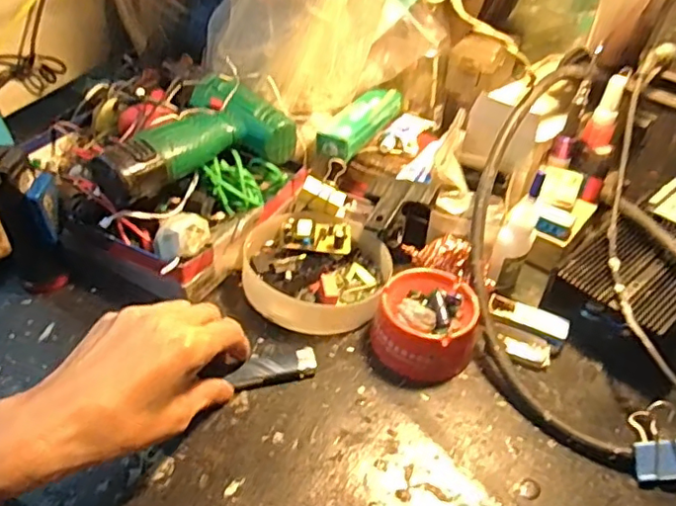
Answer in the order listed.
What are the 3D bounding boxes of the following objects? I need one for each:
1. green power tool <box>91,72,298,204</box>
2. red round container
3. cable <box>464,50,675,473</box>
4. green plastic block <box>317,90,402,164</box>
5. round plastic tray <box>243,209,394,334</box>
[{"bbox_3d":[-0.143,-0.101,0.534,0.182,0.061,0.117,-23,49,-27],"label":"green power tool"},{"bbox_3d":[0.072,0.060,0.477,0.080,0.043,0.085,2,42,-2],"label":"red round container"},{"bbox_3d":[0.220,-0.027,0.502,0.206,0.156,0.367,7,42,4],"label":"cable"},{"bbox_3d":[0.026,-0.142,0.616,0.037,0.029,0.148,22,45,19],"label":"green plastic block"},{"bbox_3d":[-0.020,0.010,0.526,0.131,0.038,0.132,2,42,-2],"label":"round plastic tray"}]

